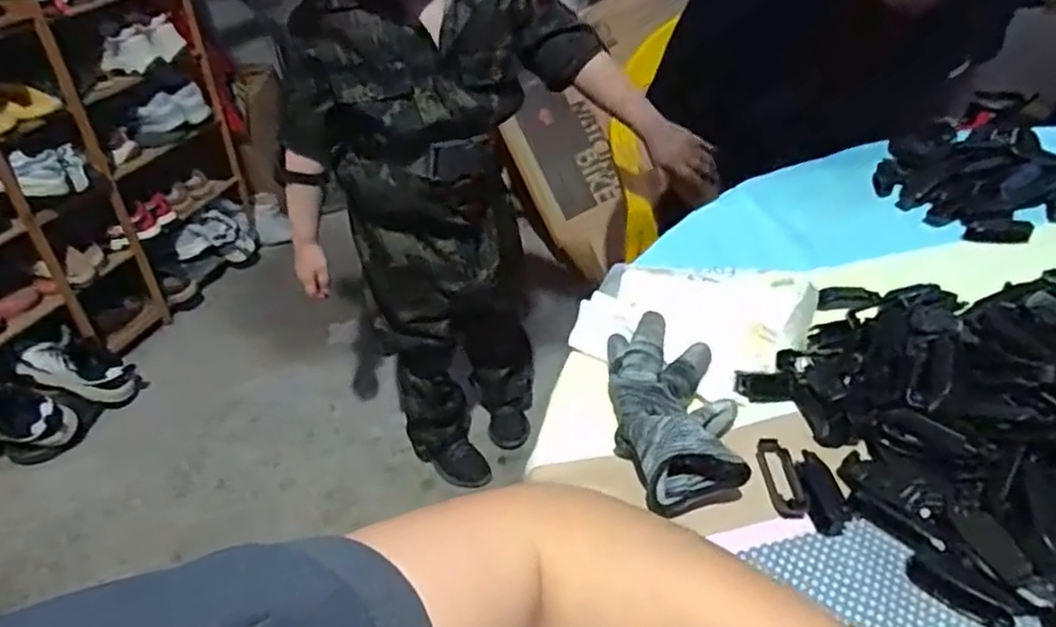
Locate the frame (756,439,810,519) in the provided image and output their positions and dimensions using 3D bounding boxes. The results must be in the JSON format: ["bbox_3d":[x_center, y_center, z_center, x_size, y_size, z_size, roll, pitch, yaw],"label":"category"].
[{"bbox_3d":[0.149,0.096,0.397,0.021,0.006,0.056,-4,36,2],"label":"frame"}]

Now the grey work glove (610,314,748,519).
[{"bbox_3d":[0.091,0.053,0.421,0.074,0.044,0.147,-3,36,2],"label":"grey work glove"}]

